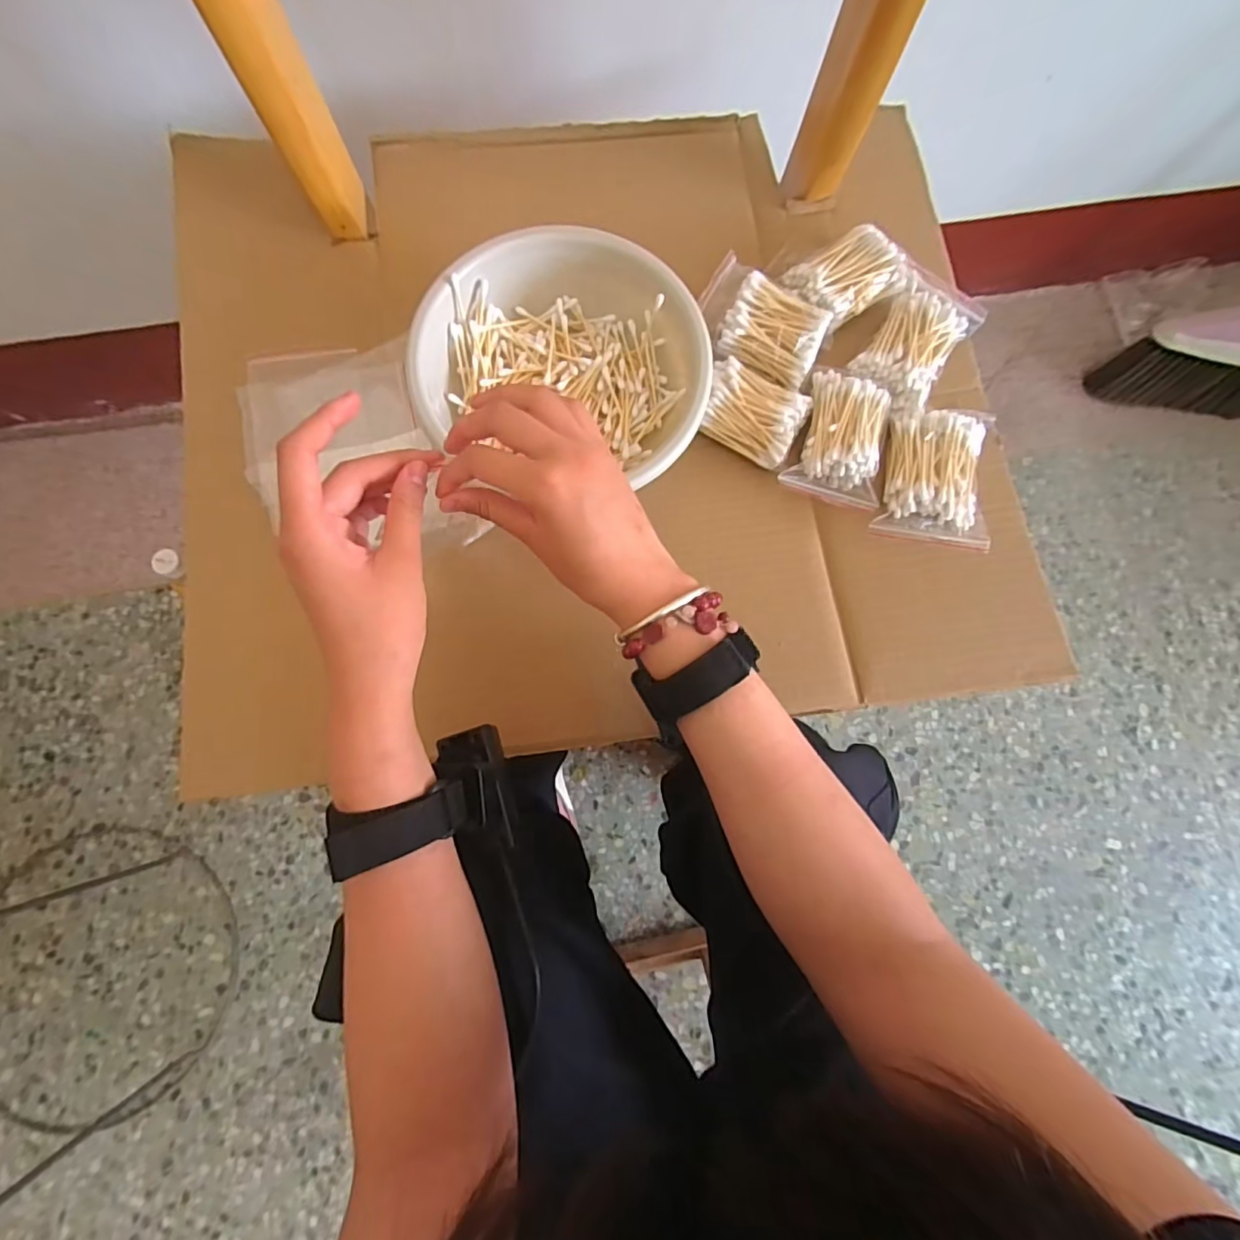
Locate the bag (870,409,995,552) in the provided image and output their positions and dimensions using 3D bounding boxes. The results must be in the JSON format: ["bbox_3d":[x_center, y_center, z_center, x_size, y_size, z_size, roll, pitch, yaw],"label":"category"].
[{"bbox_3d":[0.227,-0.103,0.397,0.068,0.017,0.101,12,79,1],"label":"bag"}]

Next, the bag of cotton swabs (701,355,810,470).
[{"bbox_3d":[0.099,-0.154,0.409,0.072,0.022,0.063,26,80,3],"label":"bag of cotton swabs"}]

